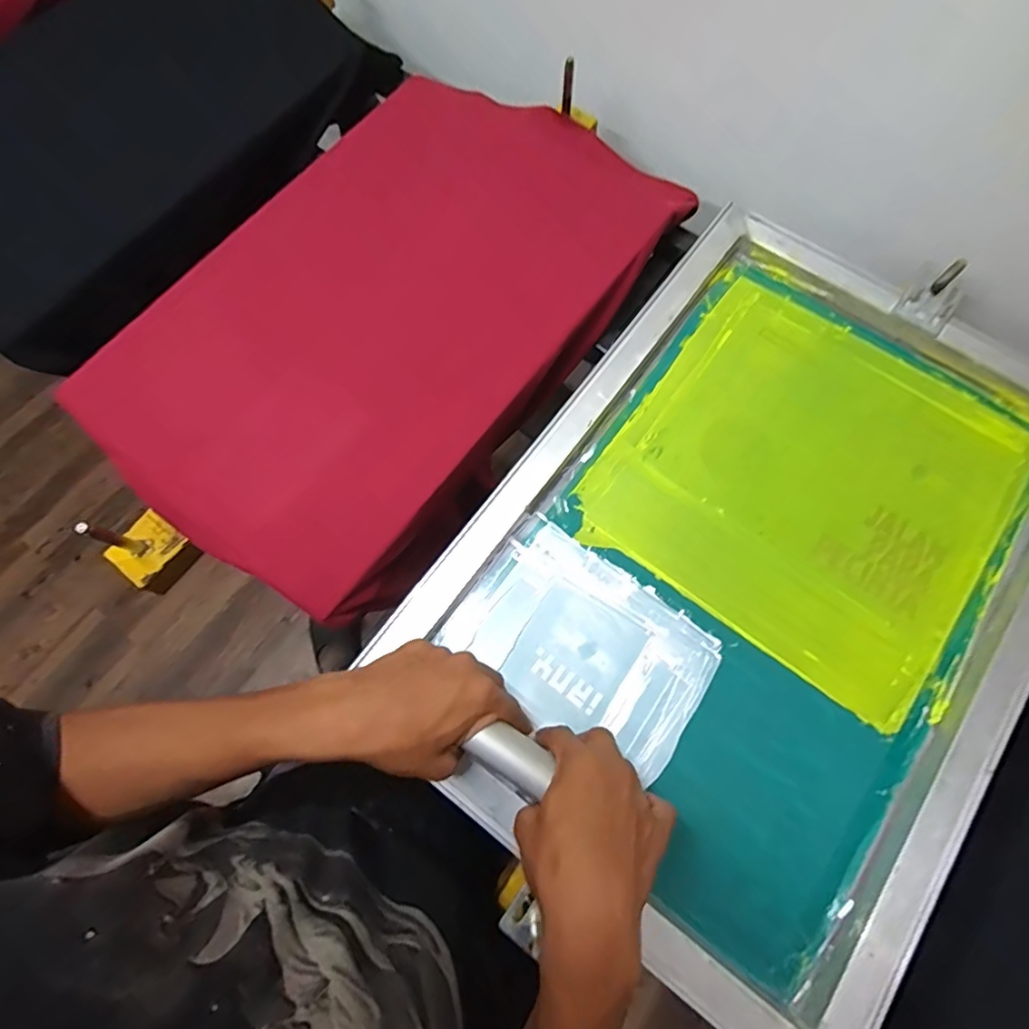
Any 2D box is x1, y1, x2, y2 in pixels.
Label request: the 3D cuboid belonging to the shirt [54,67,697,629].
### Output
[{"bbox_3d":[-0.134,-0.243,0.634,0.411,0.070,0.662,33,77,10],"label":"shirt"}]

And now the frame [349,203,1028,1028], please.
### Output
[{"bbox_3d":[0.234,0.037,0.500,0.467,0.034,0.644,36,76,11],"label":"frame"}]

